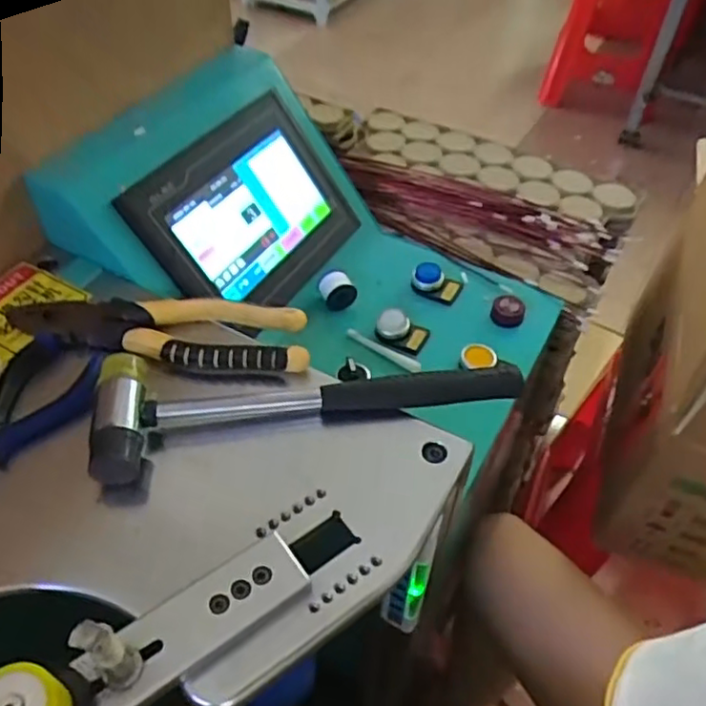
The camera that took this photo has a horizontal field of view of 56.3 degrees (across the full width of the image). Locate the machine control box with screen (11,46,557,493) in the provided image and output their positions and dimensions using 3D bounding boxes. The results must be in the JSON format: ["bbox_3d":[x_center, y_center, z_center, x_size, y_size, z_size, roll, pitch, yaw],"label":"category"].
[{"bbox_3d":[-0.019,-0.098,0.554,0.367,0.161,0.249,19,51,14],"label":"machine control box with screen"}]

